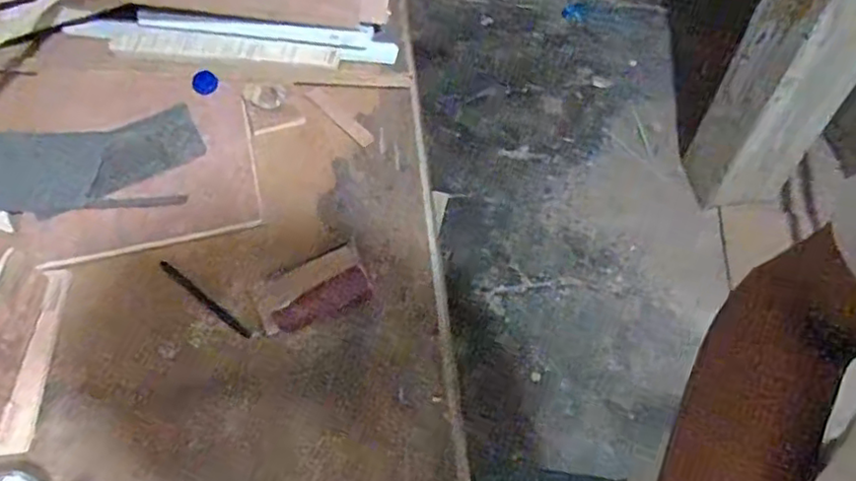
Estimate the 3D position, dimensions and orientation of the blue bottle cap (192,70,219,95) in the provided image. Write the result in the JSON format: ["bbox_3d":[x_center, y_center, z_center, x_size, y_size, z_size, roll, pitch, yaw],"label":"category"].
[{"bbox_3d":[-0.282,-0.201,0.800,0.031,0.009,0.036,-23,60,-15],"label":"blue bottle cap"}]

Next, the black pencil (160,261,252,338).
[{"bbox_3d":[-0.227,0.060,0.644,0.133,0.005,0.009,34,62,19],"label":"black pencil"}]

